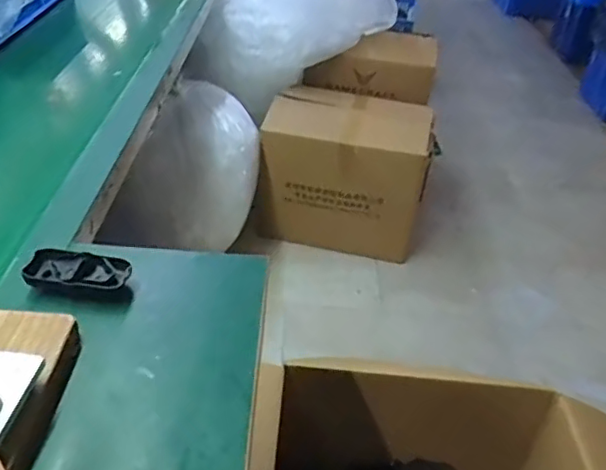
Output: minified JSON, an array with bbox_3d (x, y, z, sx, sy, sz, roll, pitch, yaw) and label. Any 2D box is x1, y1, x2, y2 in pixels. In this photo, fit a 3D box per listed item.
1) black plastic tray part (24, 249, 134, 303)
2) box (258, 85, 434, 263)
[{"bbox_3d":[-0.246,0.045,0.669,0.109,0.032,0.047,6,37,0],"label":"black plastic tray part"},{"bbox_3d":[0.129,-0.184,1.960,0.514,0.456,0.288,8,37,3],"label":"box"}]

